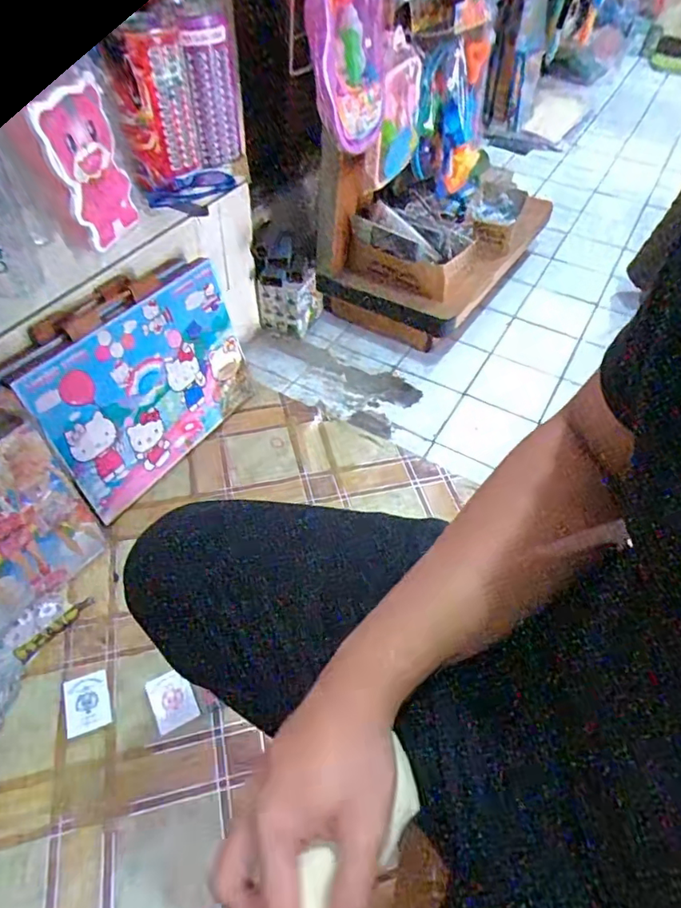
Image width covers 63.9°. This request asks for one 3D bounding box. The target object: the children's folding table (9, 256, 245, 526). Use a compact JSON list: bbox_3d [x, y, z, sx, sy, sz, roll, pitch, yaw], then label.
[{"bbox_3d":[-0.366,-0.137,1.091,0.023,0.321,0.475,13,46,31],"label":"children's folding table"}]

